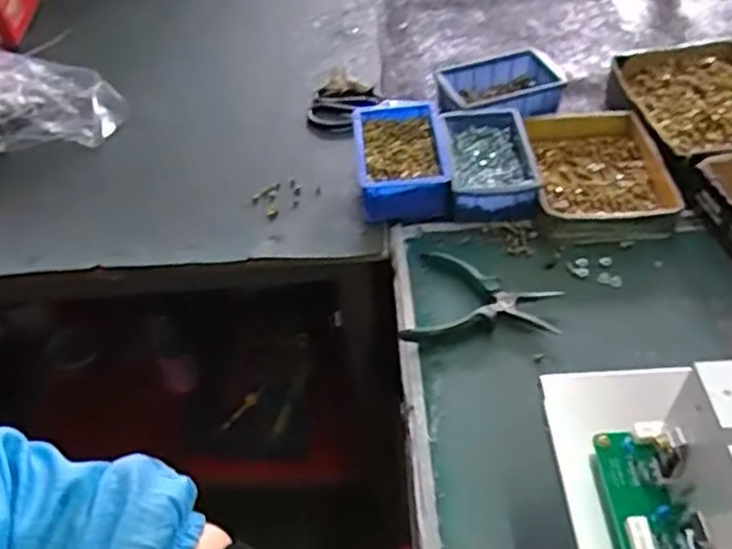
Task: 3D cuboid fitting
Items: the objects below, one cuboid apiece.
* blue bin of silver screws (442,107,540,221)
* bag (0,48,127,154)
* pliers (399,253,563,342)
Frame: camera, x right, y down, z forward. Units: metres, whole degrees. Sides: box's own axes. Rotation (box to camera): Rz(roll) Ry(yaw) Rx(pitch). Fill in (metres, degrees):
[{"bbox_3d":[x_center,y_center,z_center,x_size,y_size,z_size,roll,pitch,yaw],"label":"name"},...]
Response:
[{"bbox_3d":[0.141,-0.127,0.789,0.101,0.046,0.152,-4,47,2],"label":"blue bin of silver screws"},{"bbox_3d":[-0.461,-0.219,0.918,0.261,0.106,0.129,-15,47,-9],"label":"bag"},{"bbox_3d":[0.111,0.033,0.660,0.137,0.019,0.102,11,49,16],"label":"pliers"}]

